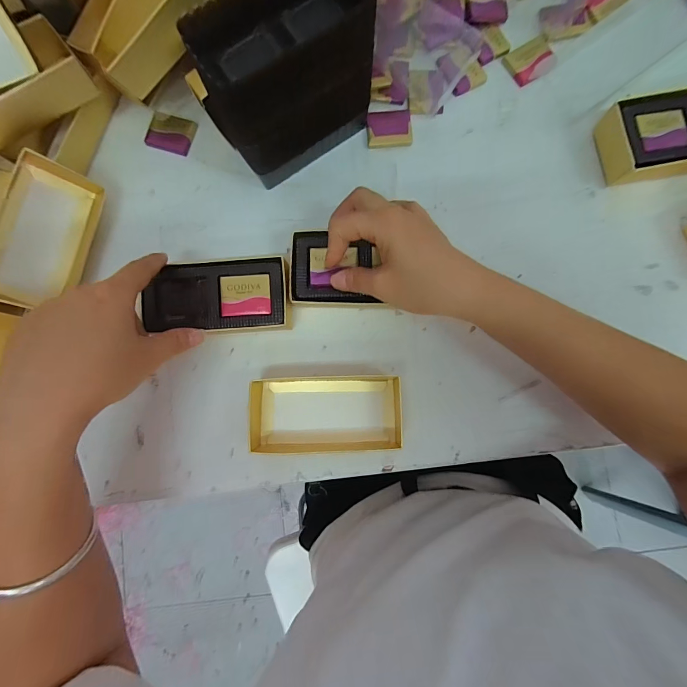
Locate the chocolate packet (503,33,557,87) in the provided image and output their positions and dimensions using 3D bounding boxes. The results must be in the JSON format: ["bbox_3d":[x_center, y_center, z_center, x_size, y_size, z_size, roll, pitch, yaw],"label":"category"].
[{"bbox_3d":[0.172,-0.259,0.321,0.047,0.006,0.035,-33,84,-2],"label":"chocolate packet"}]

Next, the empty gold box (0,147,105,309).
[{"bbox_3d":[-0.251,-0.087,0.295,0.025,0.060,0.117,8,80,43],"label":"empty gold box"}]

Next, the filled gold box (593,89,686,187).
[{"bbox_3d":[0.279,-0.176,0.298,0.128,0.031,0.061,-11,84,0],"label":"filled gold box"}]

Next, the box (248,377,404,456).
[{"bbox_3d":[-0.011,0.058,0.285,0.117,0.034,0.062,-2,84,1],"label":"box"}]

